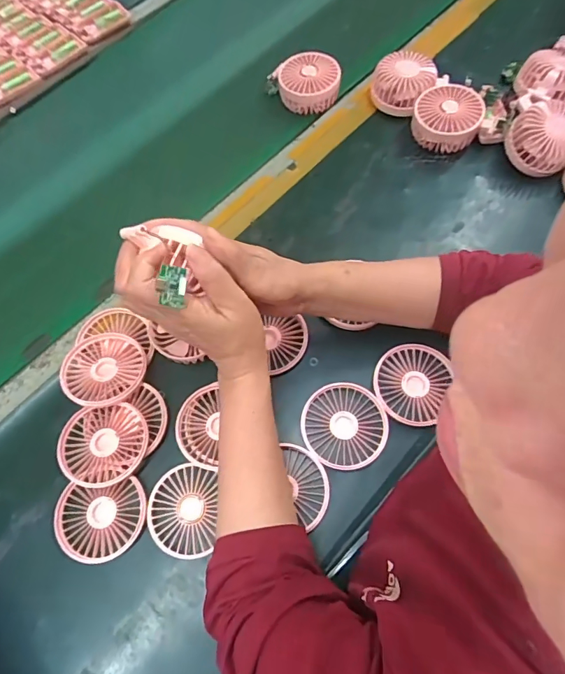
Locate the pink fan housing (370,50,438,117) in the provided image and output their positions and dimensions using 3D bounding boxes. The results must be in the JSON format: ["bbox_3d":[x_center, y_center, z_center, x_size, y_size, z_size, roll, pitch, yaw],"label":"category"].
[{"bbox_3d":[0.168,-0.355,0.595,0.083,0.042,0.077,20,69,11],"label":"pink fan housing"}]

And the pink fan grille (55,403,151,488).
[{"bbox_3d":[-0.185,0.113,0.448,0.086,0.021,0.080,-8,67,-1],"label":"pink fan grille"}]

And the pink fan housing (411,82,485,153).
[{"bbox_3d":[0.218,-0.290,0.570,0.084,0.045,0.082,-1,67,2],"label":"pink fan housing"}]

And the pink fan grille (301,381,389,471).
[{"bbox_3d":[0.065,0.093,0.453,0.087,0.010,0.086,11,68,7],"label":"pink fan grille"}]

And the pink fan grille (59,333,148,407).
[{"bbox_3d":[-0.197,0.035,0.472,0.084,0.021,0.085,-1,67,2],"label":"pink fan grille"}]

